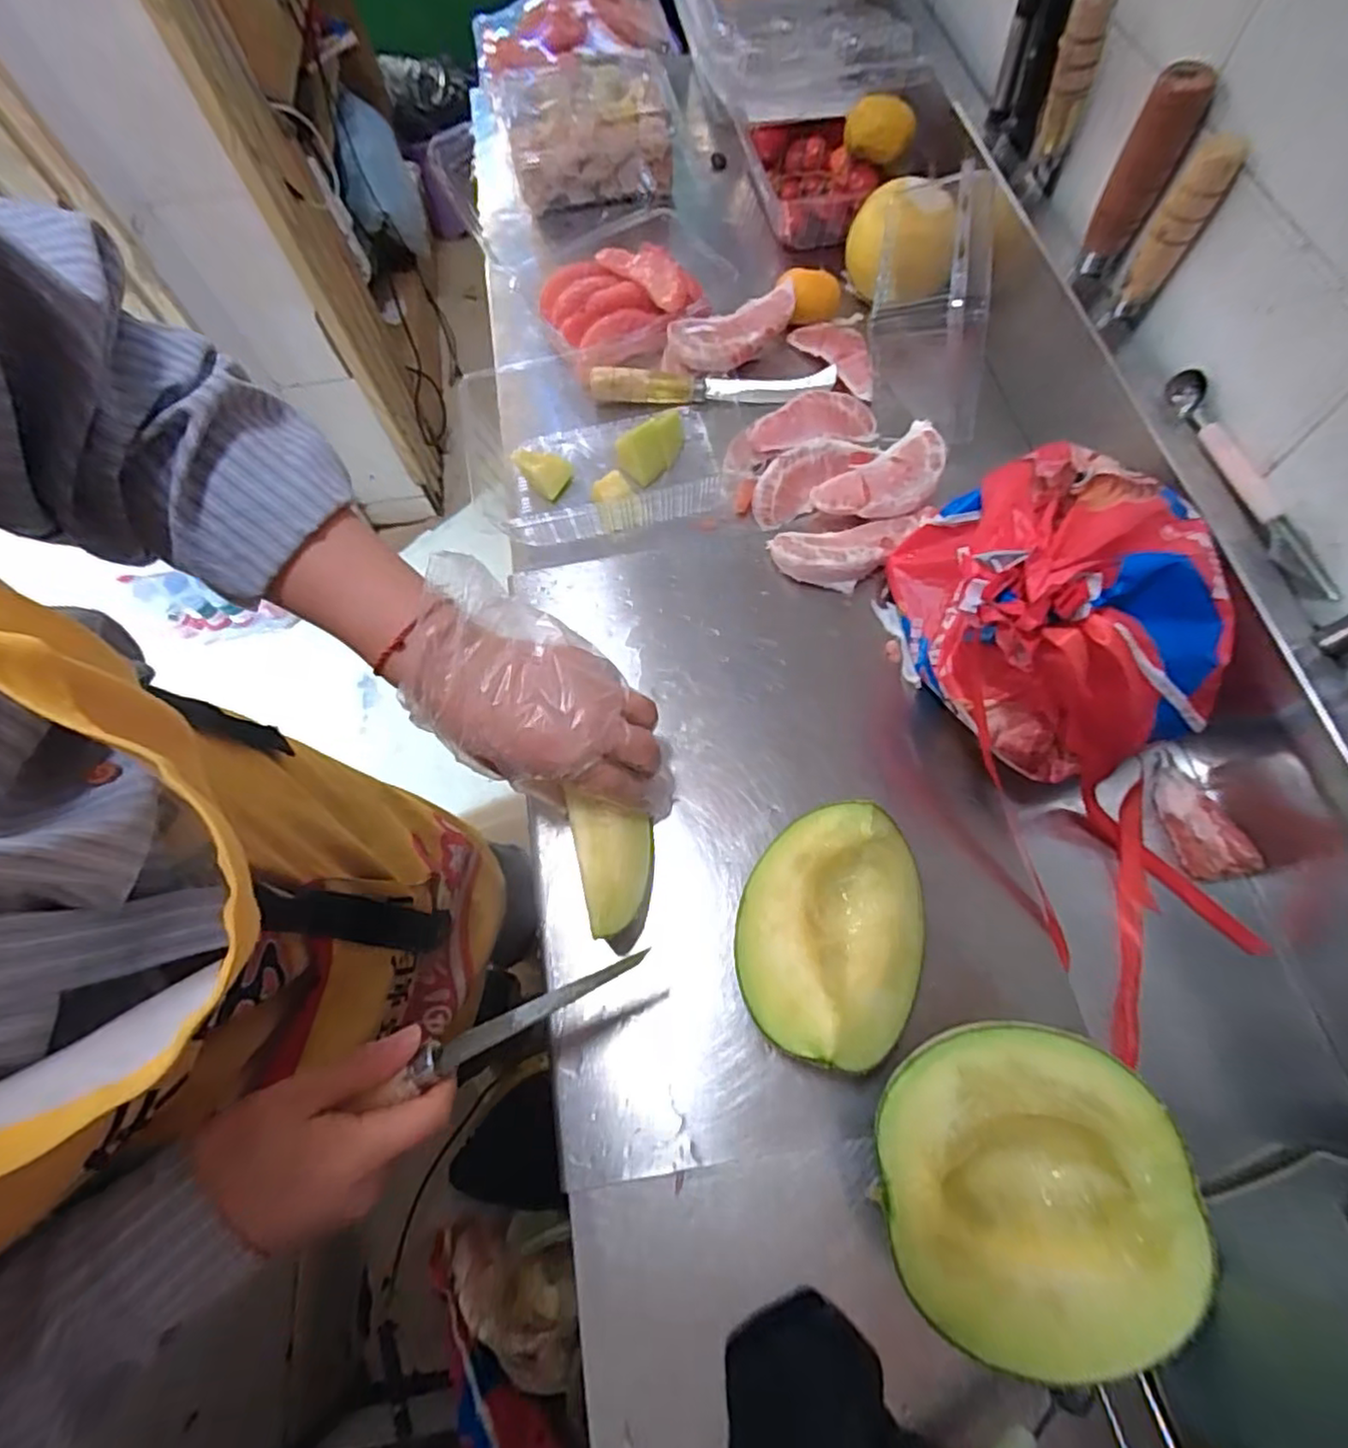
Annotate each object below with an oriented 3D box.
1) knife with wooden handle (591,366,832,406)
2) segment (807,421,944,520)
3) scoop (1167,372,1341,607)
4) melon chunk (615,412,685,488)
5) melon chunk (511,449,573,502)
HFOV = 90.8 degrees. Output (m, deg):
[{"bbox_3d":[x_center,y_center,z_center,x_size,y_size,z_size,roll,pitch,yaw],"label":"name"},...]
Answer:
[{"bbox_3d":[0.032,-0.285,0.558,0.205,0.027,0.026,-2,67,2],"label":"knife with wooden handle"},{"bbox_3d":[0.158,-0.180,0.494,0.102,0.022,0.051,-29,68,-9],"label":"segment"},{"bbox_3d":[0.333,-0.141,0.389,0.015,0.022,0.166,-11,67,-1],"label":"scoop"},{"bbox_3d":[-0.018,-0.216,0.525,0.052,0.044,0.022,-19,67,-5],"label":"melon chunk"},{"bbox_3d":[-0.103,-0.202,0.529,0.038,0.027,0.027,41,75,18],"label":"melon chunk"}]

